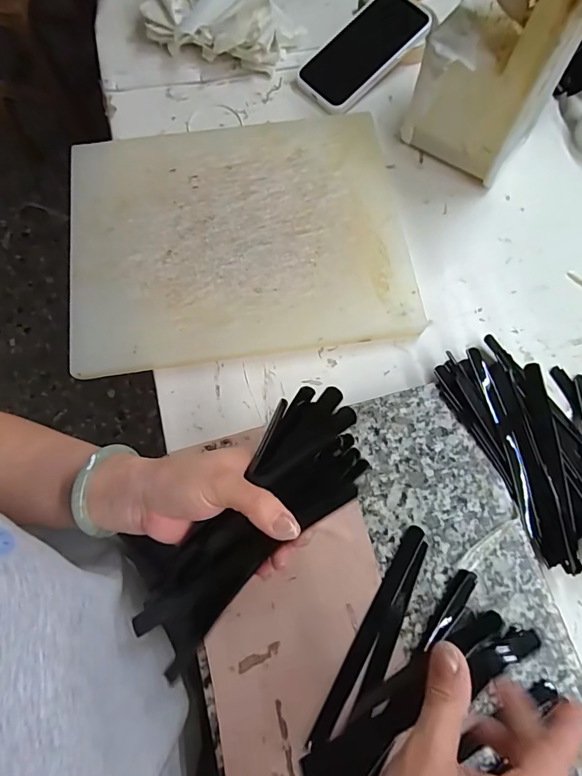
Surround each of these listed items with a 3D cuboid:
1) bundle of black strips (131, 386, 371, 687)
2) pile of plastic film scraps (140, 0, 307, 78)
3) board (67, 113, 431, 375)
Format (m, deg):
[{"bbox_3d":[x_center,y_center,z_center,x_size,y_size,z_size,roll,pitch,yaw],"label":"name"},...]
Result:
[{"bbox_3d":[-0.026,0.092,0.288,0.071,0.034,0.200,41,86,10],"label":"bundle of black strips"},{"bbox_3d":[-0.086,-0.468,0.535,0.194,0.067,0.095,17,73,6],"label":"pile of plastic film scraps"},{"bbox_3d":[-0.057,-0.165,0.456,0.338,0.026,0.277,-8,73,-4],"label":"board"}]

